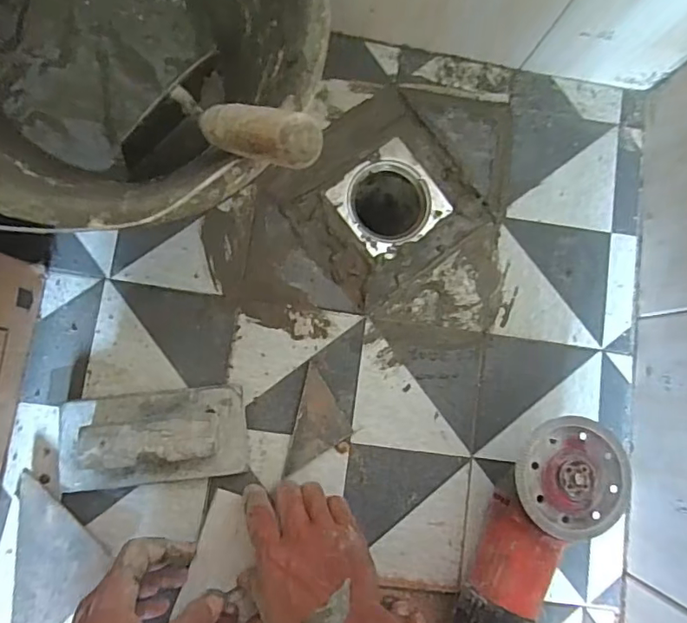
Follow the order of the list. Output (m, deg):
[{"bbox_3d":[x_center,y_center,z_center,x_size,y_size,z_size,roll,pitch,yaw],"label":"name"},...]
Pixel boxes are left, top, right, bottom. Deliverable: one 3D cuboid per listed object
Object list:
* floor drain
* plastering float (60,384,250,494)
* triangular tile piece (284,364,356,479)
[{"bbox_3d":[0.049,-0.117,0.546,0.102,0.013,0.098,-35,89,-8],"label":"floor drain"},{"bbox_3d":[-0.167,0.112,0.459,0.156,0.049,0.079,-6,85,-7],"label":"plastering float"},{"bbox_3d":[-0.039,0.103,0.495,0.073,0.009,0.074,-31,88,-8],"label":"triangular tile piece"}]

